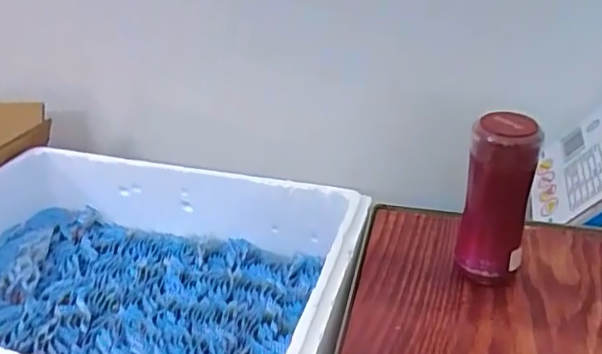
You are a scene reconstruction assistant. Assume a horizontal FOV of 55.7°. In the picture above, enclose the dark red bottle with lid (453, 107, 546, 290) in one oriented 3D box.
[{"bbox_3d":[0.209,0.025,0.615,0.064,0.190,0.067,6,31,14],"label":"dark red bottle with lid"}]

